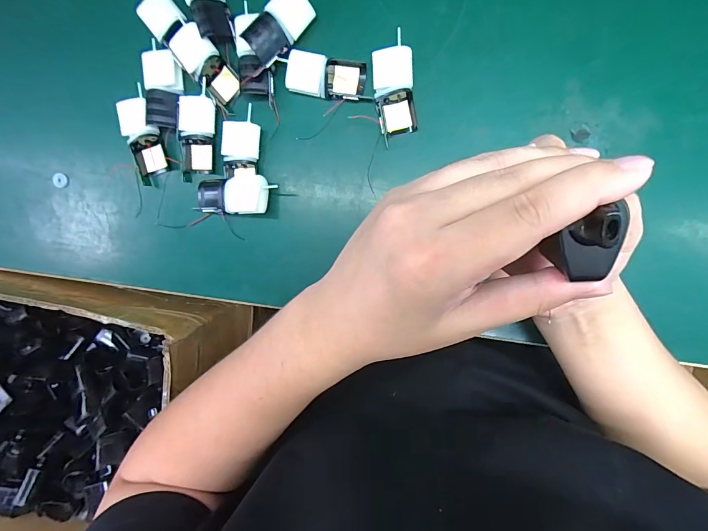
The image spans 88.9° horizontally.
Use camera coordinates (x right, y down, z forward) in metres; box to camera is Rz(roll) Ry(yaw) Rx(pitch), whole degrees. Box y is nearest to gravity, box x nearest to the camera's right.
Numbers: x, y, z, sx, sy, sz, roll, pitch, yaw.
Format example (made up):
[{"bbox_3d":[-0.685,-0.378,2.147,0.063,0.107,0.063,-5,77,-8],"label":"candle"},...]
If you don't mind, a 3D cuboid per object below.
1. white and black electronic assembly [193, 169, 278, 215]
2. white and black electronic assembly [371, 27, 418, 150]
[{"bbox_3d":[-0.125,-0.076,0.376,0.088,0.026,0.043,1,96,7],"label":"white and black electronic assembly"},{"bbox_3d":[0.039,-0.170,0.351,0.038,0.012,0.091,-5,95,8],"label":"white and black electronic assembly"}]

